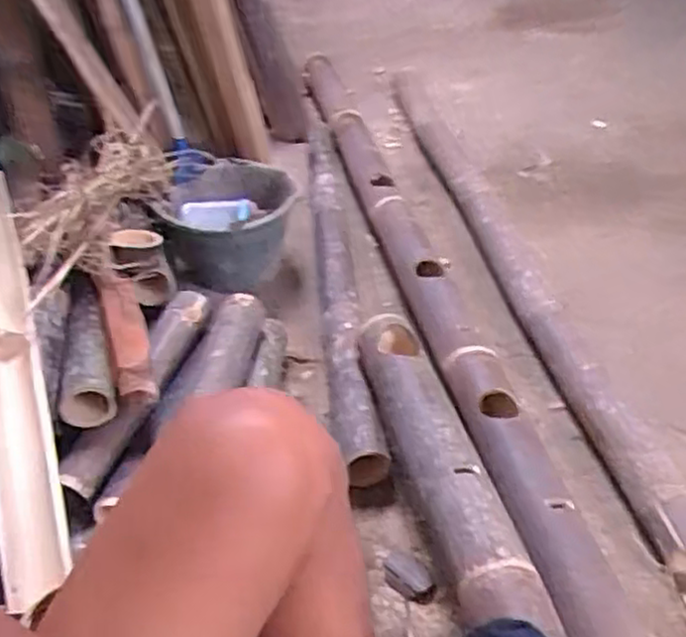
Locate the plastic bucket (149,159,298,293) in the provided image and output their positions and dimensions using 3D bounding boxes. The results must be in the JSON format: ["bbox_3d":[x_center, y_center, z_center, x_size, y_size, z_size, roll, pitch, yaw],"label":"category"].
[{"bbox_3d":[-0.222,-0.167,1.455,0.261,0.198,0.229,-2,37,-1],"label":"plastic bucket"}]

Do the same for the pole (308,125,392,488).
[{"bbox_3d":[-0.020,-0.150,1.447,0.072,0.069,1.180,-4,37,-4],"label":"pole"}]

